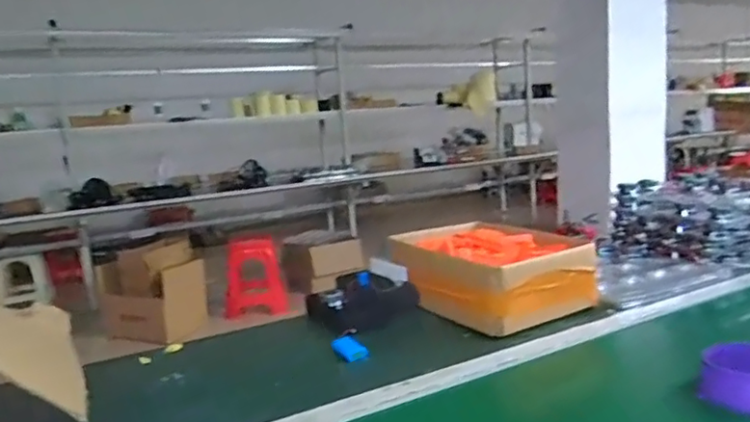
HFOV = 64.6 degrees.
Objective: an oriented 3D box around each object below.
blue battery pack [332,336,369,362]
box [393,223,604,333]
[{"bbox_3d":[-0.046,0.237,1.030,0.039,0.017,0.092,-8,10,-24],"label":"blue battery pack"},{"bbox_3d":[0.228,0.122,1.229,0.276,0.129,0.358,-9,10,-29],"label":"box"}]

